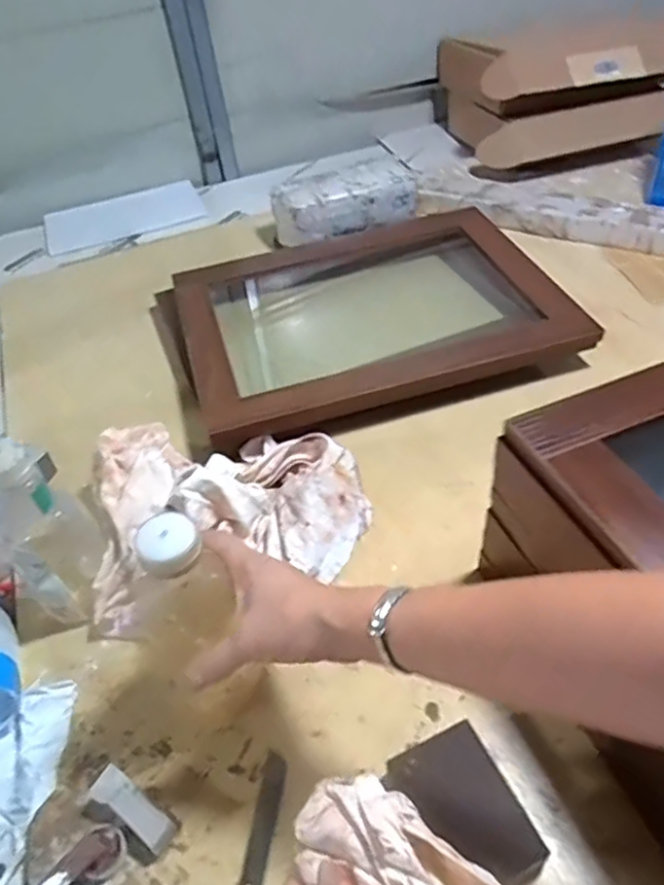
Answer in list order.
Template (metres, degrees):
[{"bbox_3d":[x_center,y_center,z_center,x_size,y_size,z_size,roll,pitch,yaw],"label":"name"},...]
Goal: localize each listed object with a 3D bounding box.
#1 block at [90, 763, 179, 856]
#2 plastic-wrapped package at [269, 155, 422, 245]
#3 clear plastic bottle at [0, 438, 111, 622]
[{"bbox_3d":[-0.143,0.270,0.467,0.073,0.027,0.022,25,53,28],"label":"block"},{"bbox_3d":[0.022,-0.387,1.016,0.222,0.072,0.100,-21,47,-14],"label":"plastic-wrapped package"},{"bbox_3d":[-0.243,0.077,0.549,0.072,0.203,0.068,-28,49,-20],"label":"clear plastic bottle"}]

